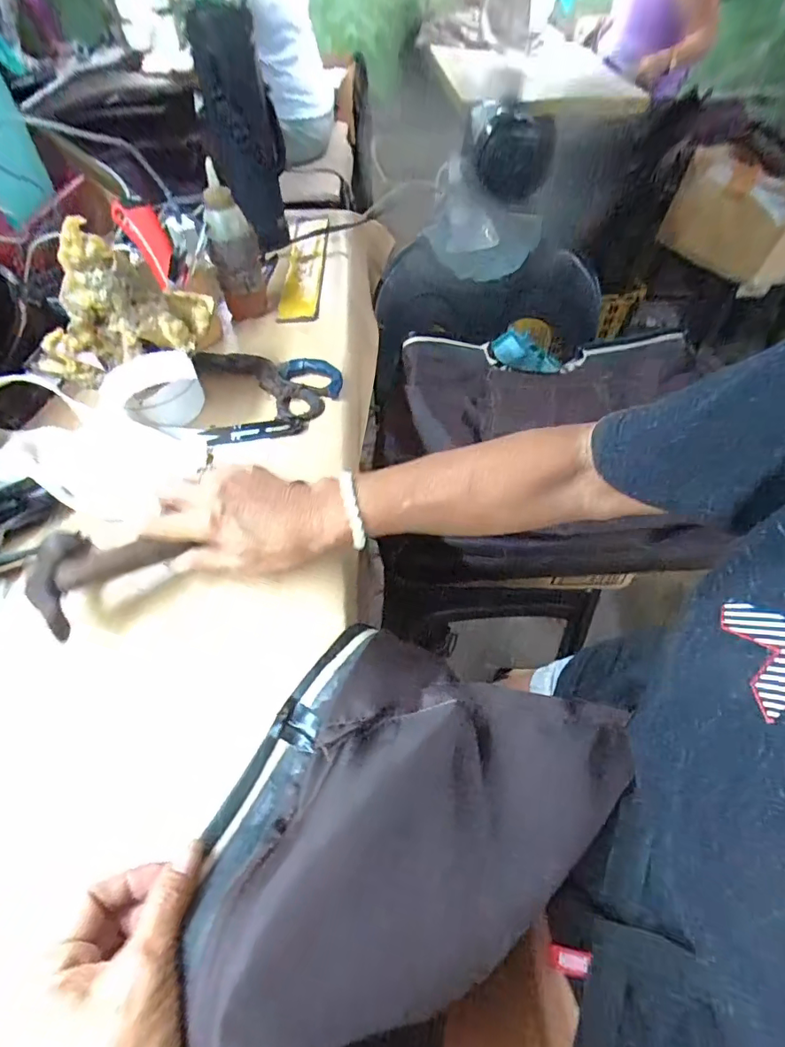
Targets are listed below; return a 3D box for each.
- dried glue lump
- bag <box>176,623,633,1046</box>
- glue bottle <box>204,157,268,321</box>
[{"bbox_3d":[-0.227,-0.181,0.408,0.147,0.095,0.069,-26,57,-18],"label":"dried glue lump"},{"bbox_3d":[0.013,0.169,0.270,0.198,0.093,0.225,20,56,16],"label":"bag"},{"bbox_3d":[-0.169,-0.287,0.533,0.052,0.128,0.045,-14,54,-9],"label":"glue bottle"}]

